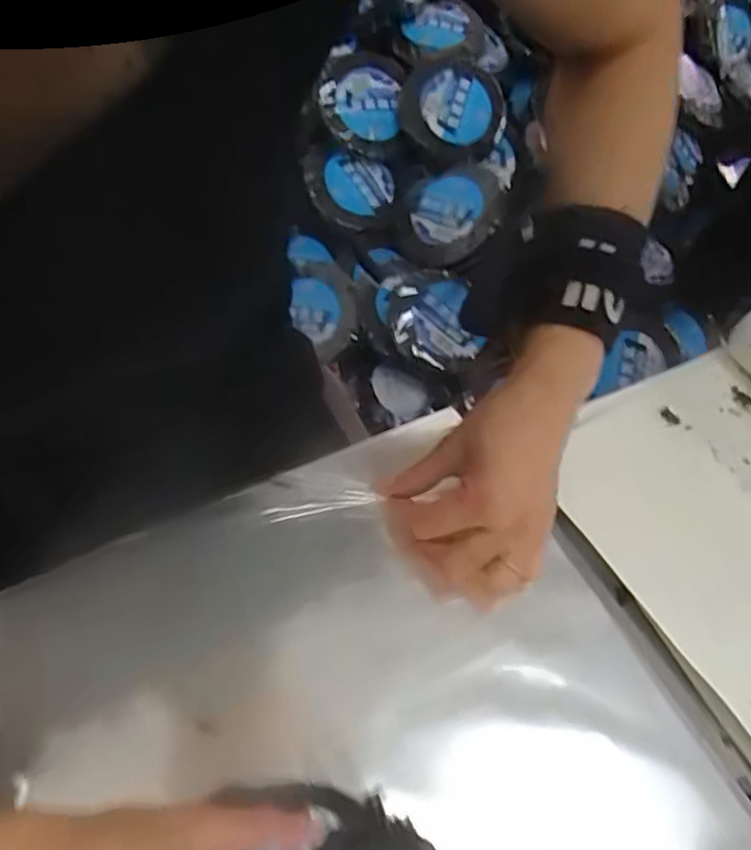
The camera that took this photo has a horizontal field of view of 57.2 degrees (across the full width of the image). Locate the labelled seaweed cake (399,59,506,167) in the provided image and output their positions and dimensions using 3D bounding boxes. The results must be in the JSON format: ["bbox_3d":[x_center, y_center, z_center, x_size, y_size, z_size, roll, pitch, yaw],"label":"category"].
[{"bbox_3d":[0.144,-0.567,1.249,0.193,0.028,0.174,-16,99,-13],"label":"labelled seaweed cake"}]

